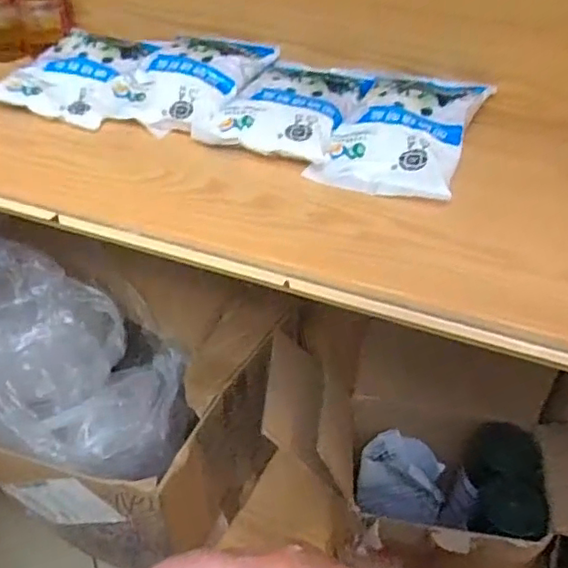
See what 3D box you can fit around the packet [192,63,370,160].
[{"bbox_3d":[0.006,-0.162,0.544,0.115,0.031,0.162,17,43,16],"label":"packet"}]

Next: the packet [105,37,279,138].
[{"bbox_3d":[-0.086,-0.200,0.572,0.108,0.036,0.172,23,45,22],"label":"packet"}]

